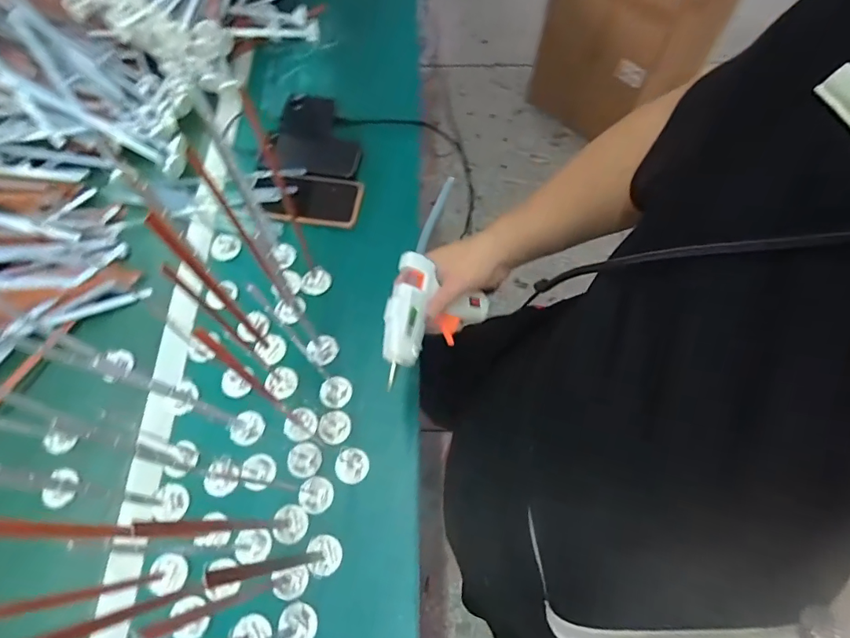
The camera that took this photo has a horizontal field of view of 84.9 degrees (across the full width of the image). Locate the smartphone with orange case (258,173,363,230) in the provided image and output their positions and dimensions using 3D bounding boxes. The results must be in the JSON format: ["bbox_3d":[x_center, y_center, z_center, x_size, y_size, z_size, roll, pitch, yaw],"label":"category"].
[{"bbox_3d":[-0.175,-0.182,0.698,0.161,0.019,0.081,9,66,5],"label":"smartphone with orange case"}]

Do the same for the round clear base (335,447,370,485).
[{"bbox_3d":[-0.086,0.174,0.550,0.038,0.012,0.040,0,66,1],"label":"round clear base"}]

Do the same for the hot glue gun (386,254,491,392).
[{"bbox_3d":[0.007,0.011,0.461,0.105,0.028,0.125,33,60,-33],"label":"hot glue gun"}]

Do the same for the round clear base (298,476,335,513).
[{"bbox_3d":[-0.126,0.203,0.537,0.037,0.010,0.038,0,66,1],"label":"round clear base"}]

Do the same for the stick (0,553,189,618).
[{"bbox_3d":[-0.279,0.217,0.366,0.034,0.277,0.034,-18,67,-7],"label":"stick"}]

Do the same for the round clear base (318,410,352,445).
[{"bbox_3d":[-0.110,0.132,0.567,0.036,0.014,0.039,0,66,1],"label":"round clear base"}]

